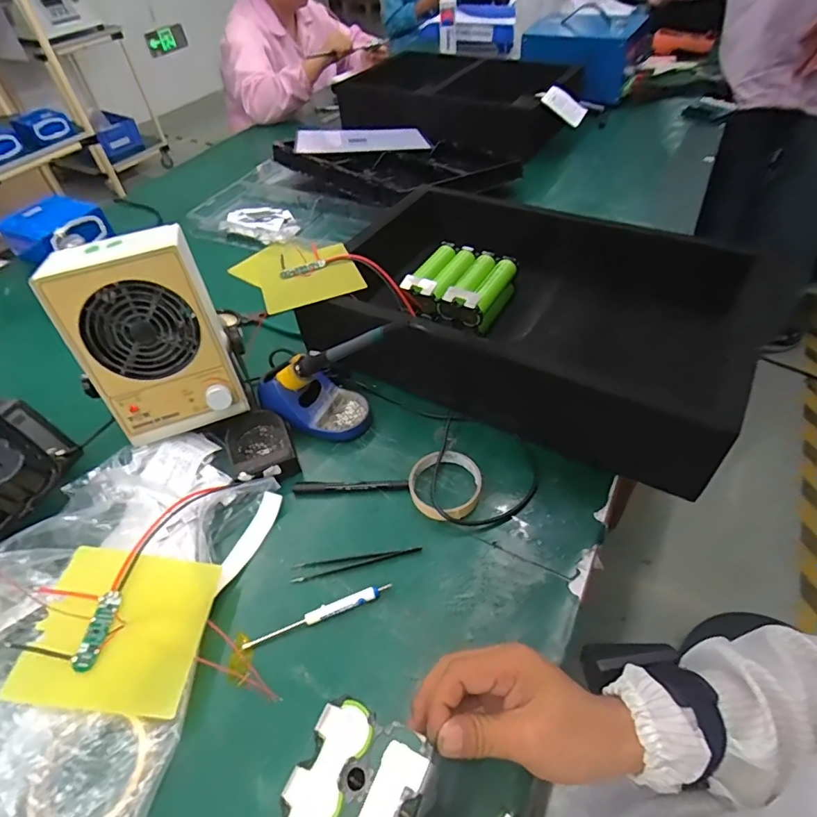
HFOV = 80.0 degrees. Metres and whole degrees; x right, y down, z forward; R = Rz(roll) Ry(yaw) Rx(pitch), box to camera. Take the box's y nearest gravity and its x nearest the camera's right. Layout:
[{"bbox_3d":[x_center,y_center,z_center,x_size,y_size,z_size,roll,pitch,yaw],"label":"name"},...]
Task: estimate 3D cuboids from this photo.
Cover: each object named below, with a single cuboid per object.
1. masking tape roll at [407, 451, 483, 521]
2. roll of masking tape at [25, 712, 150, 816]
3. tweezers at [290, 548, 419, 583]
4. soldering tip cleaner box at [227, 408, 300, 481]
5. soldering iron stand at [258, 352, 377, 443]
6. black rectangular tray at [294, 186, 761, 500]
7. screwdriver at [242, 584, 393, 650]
[{"bbox_3d":[0.042,0.087,0.558,0.084,0.014,0.084,-3,48,3],"label":"masking tape roll"},{"bbox_3d":[-0.238,0.286,0.373,0.066,0.018,0.083,35,37,24],"label":"roll of masking tape"},{"bbox_3d":[-0.055,0.165,0.515,0.135,0.008,0.021,-7,48,-1],"label":"tweezers"},{"bbox_3d":[-0.184,0.048,0.610,0.074,0.035,0.113,-26,51,-17],"label":"soldering tip cleaner box"},{"bbox_3d":[-0.123,-0.022,0.635,0.147,0.081,0.087,19,52,21],"label":"soldering iron stand"},{"bbox_3d":[0.156,-0.139,0.686,0.541,0.130,0.340,23,54,23],"label":"black rectangular tray"},{"bbox_3d":[-0.087,0.200,0.476,0.146,0.010,0.013,-17,49,-10],"label":"screwdriver"}]

